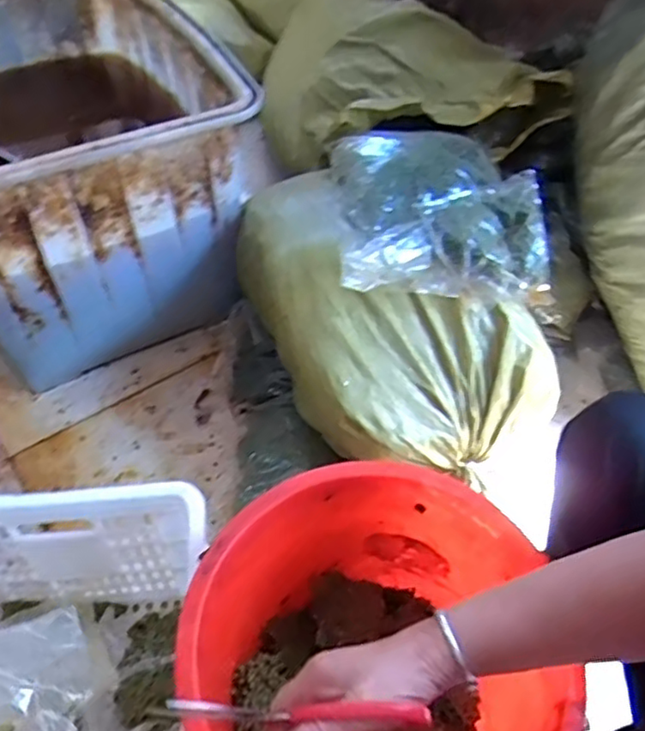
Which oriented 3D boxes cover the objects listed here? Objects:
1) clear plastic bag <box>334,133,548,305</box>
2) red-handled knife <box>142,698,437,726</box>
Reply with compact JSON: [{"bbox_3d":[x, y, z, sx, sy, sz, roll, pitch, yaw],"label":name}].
[{"bbox_3d":[0.170,-0.227,0.953,0.310,0.125,0.257,-5,49,-6],"label":"clear plastic bag"},{"bbox_3d":[-0.020,0.213,0.395,0.168,0.026,0.010,-2,49,6],"label":"red-handled knife"}]

